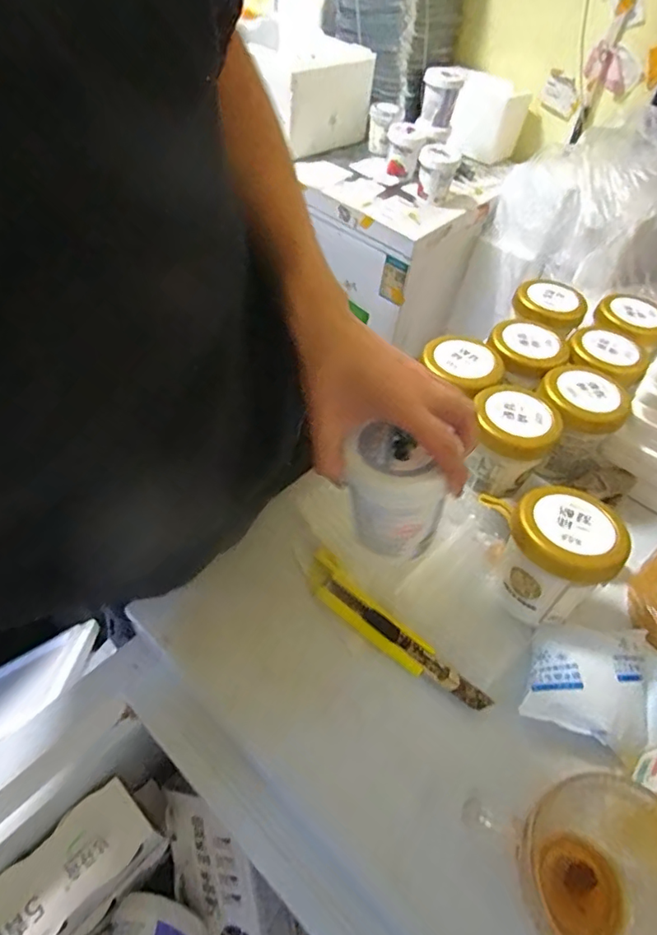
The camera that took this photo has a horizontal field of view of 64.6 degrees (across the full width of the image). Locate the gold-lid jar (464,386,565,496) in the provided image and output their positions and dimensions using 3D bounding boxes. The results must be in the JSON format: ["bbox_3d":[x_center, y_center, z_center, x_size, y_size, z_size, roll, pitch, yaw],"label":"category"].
[{"bbox_3d":[0.186,-0.026,0.545,0.082,0.085,0.087,3,50,-4],"label":"gold-lid jar"}]

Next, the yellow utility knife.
[{"bbox_3d":[0.052,0.146,0.461,0.191,0.009,0.035,39,56,24],"label":"yellow utility knife"}]

